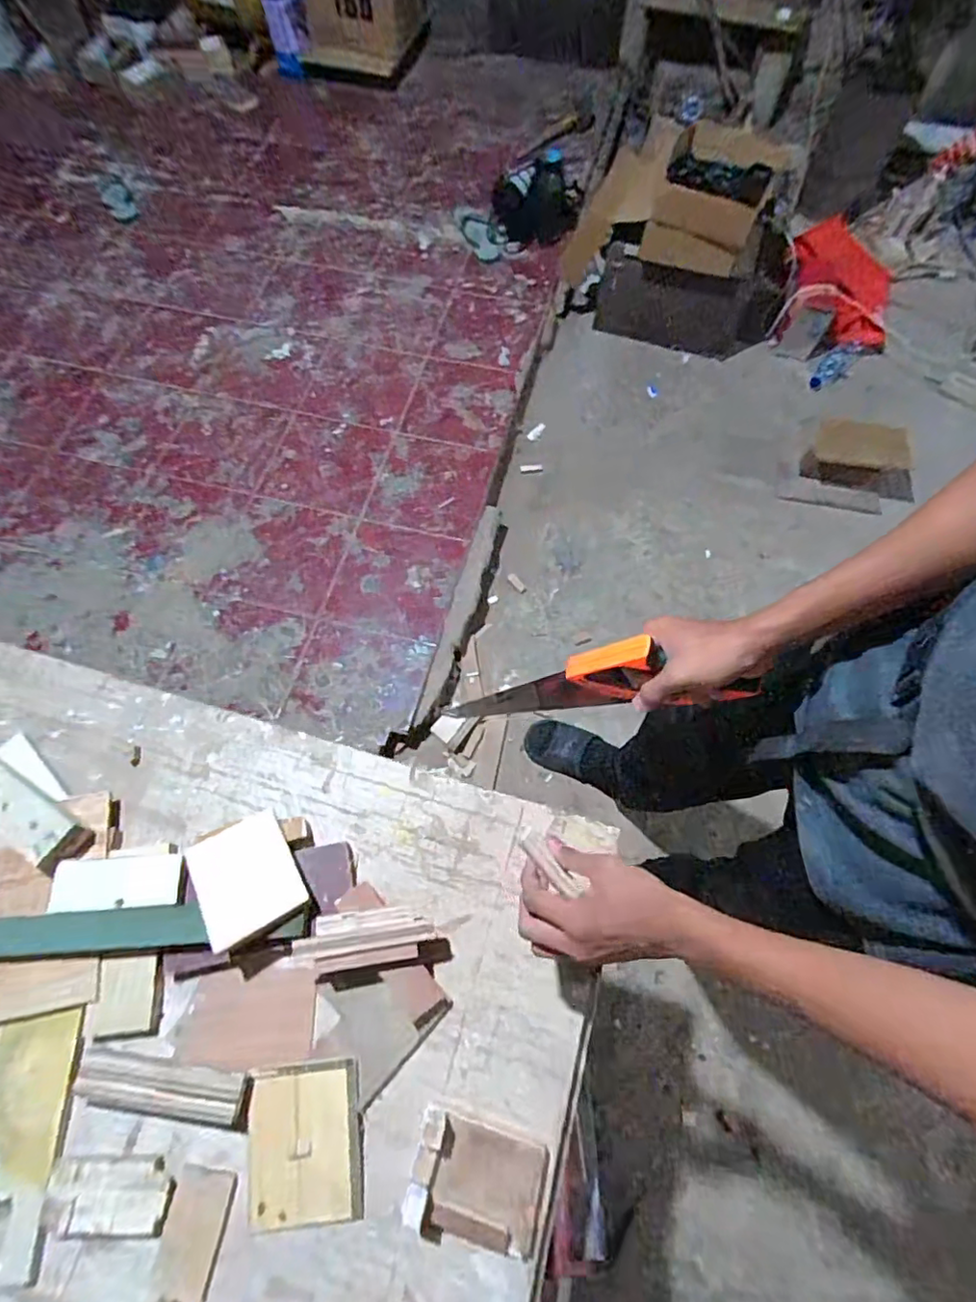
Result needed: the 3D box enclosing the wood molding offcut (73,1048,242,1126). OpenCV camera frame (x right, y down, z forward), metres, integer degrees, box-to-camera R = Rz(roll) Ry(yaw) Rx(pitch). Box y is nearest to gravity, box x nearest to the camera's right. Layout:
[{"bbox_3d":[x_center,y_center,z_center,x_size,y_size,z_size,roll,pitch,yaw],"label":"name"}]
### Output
[{"bbox_3d":[-0.304,0.403,0.541,0.155,0.015,0.039,7,67,4],"label":"wood molding offcut"}]

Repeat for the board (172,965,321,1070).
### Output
[{"bbox_3d":[-0.237,0.368,0.590,0.131,0.013,0.087,-3,38,3],"label":"board"}]

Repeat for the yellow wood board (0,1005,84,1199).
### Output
[{"bbox_3d":[-0.439,0.423,0.549,0.088,0.010,0.146,0,67,1],"label":"yellow wood board"}]

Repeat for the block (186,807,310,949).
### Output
[{"bbox_3d":[-0.251,0.232,0.604,0.097,0.012,0.122,-23,52,-22],"label":"block"}]

